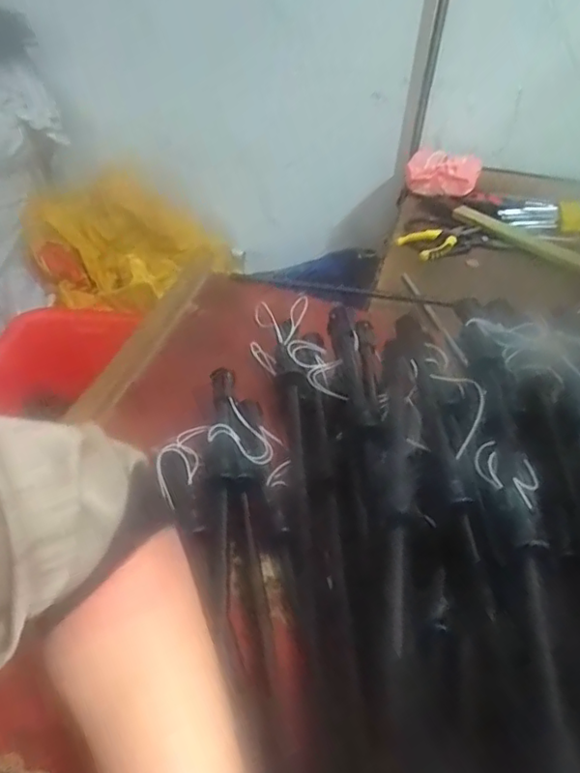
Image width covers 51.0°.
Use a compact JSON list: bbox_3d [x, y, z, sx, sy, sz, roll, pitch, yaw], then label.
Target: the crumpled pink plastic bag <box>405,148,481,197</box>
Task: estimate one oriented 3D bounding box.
[{"bbox_3d":[0.244,-0.341,0.974,0.117,0.065,0.023,1,40,-3],"label":"crumpled pink plastic bag"}]

